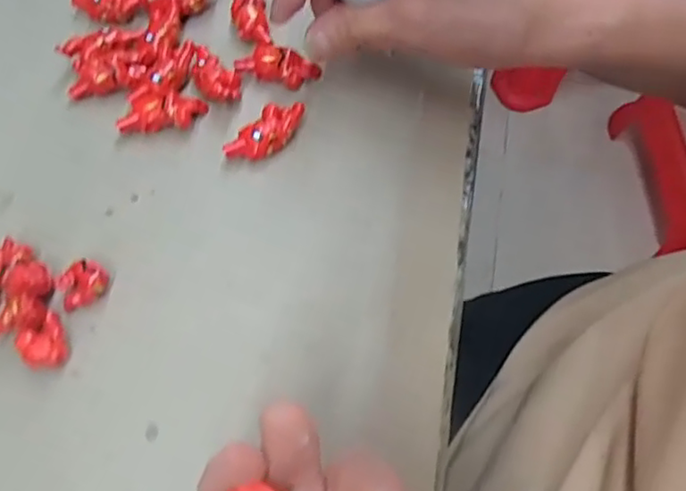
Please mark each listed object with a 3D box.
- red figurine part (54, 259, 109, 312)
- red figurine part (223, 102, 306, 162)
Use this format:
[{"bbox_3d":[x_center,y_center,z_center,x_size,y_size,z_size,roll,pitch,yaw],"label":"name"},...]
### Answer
[{"bbox_3d":[-0.113,0.016,0.271,0.022,0.012,0.016,-17,68,-10],"label":"red figurine part"},{"bbox_3d":[-0.037,-0.054,0.302,0.018,0.014,0.041,39,70,13],"label":"red figurine part"}]

